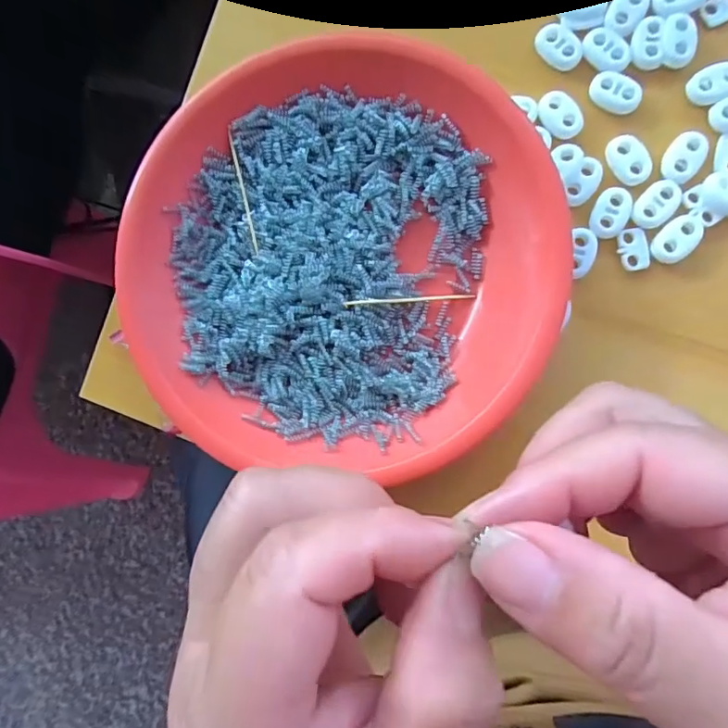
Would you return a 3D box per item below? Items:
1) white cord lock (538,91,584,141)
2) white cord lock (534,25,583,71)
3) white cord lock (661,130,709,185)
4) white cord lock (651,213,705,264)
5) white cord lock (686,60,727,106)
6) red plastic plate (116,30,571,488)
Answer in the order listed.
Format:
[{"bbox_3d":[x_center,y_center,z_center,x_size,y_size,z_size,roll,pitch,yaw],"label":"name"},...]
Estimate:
[{"bbox_3d":[0.088,-0.111,0.238,0.015,0.004,0.023,-31,84,6],"label":"white cord lock"},{"bbox_3d":[0.089,-0.144,0.241,0.023,0.004,0.015,38,94,7],"label":"white cord lock"},{"bbox_3d":[0.138,-0.089,0.228,0.015,0.004,0.024,26,92,8],"label":"white cord lock"},{"bbox_3d":[0.135,-0.053,0.228,0.014,0.004,0.024,42,94,7],"label":"white cord lock"},{"bbox_3d":[0.151,-0.121,0.230,0.021,0.005,0.015,-25,85,7],"label":"white cord lock"},{"bbox_3d":[-0.012,-0.049,0.239,0.186,0.025,0.184,0,88,8],"label":"red plastic plate"}]

